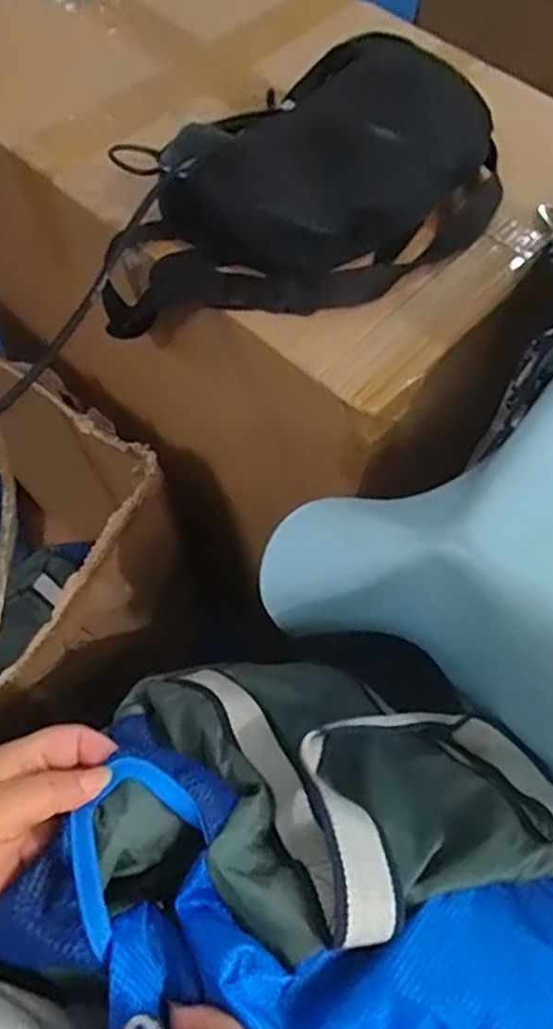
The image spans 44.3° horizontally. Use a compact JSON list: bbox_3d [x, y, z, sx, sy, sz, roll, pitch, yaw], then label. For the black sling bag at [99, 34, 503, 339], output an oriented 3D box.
[{"bbox_3d":[0.030,-0.233,0.496,0.307,0.128,0.155,-30,68,-17],"label":"black sling bag"}]

